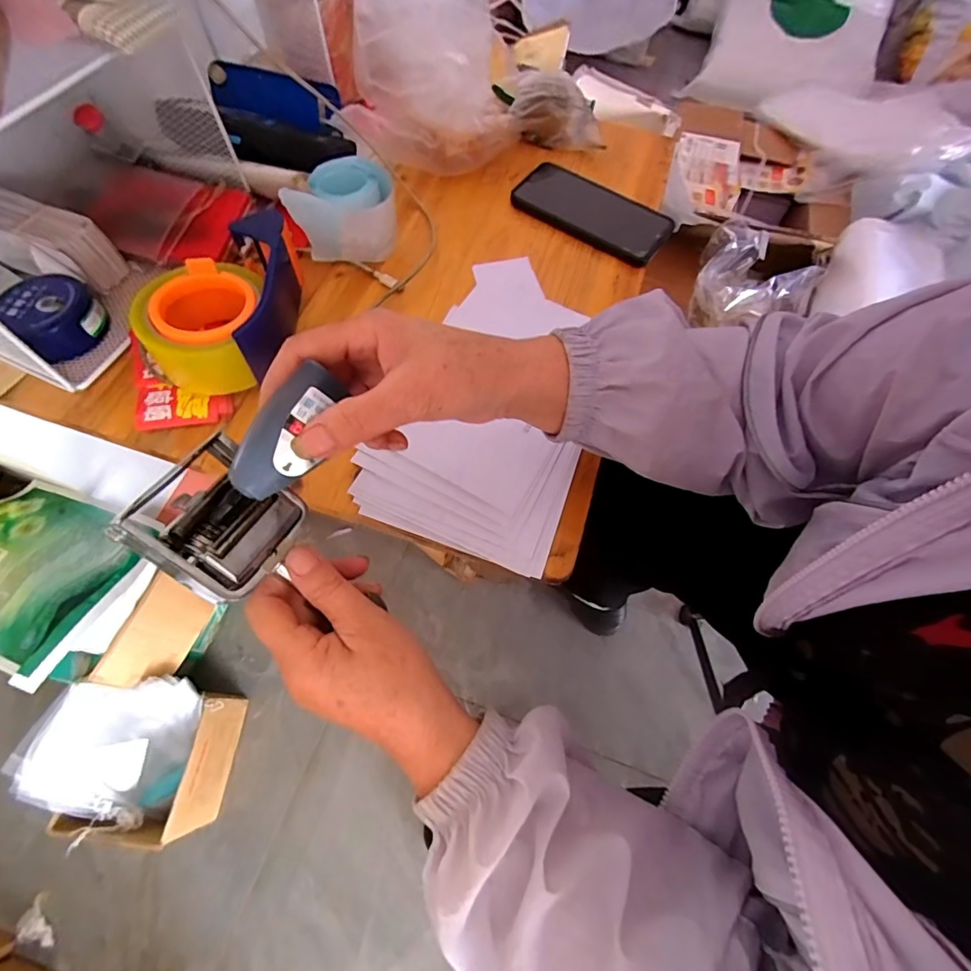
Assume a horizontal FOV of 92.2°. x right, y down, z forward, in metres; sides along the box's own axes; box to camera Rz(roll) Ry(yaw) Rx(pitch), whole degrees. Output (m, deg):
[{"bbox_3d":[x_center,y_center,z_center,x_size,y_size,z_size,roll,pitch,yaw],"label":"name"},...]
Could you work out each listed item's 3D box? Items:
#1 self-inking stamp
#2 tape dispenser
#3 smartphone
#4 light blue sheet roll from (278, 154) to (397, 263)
[{"bbox_3d":[-0.119,-0.006,0.242,0.057,0.056,0.121,30,87,11],"label":"self-inking stamp"},{"bbox_3d":[-0.210,-0.147,0.379,0.090,0.065,0.150,1,65,-2],"label":"tape dispenser"},{"bbox_3d":[0.111,-0.286,0.486,0.158,0.012,0.077,34,68,13],"label":"smartphone"},{"bbox_3d":[-0.128,-0.249,0.427,0.093,0.056,0.074,-8,66,-6],"label":"light blue sheet roll"}]

